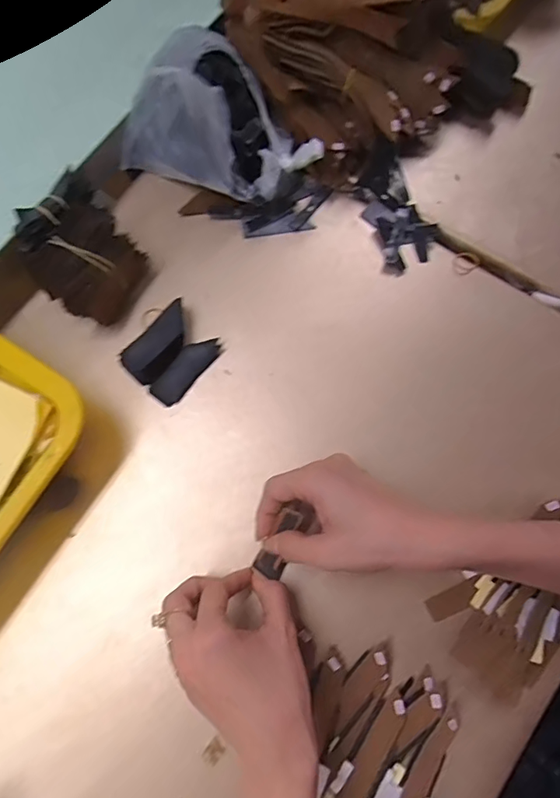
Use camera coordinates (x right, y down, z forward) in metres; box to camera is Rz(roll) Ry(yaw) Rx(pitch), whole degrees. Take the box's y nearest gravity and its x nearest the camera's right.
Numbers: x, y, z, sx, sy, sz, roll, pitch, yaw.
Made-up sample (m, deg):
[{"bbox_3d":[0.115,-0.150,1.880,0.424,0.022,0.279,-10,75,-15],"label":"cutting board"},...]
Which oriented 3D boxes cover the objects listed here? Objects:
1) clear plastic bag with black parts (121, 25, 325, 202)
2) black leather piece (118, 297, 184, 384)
[{"bbox_3d":[-0.051,-0.240,0.432,0.183,0.097,0.086,26,78,10],"label":"clear plastic bag with black parts"},{"bbox_3d":[-0.101,-0.047,0.421,0.030,0.022,0.071,38,78,10],"label":"black leather piece"}]

